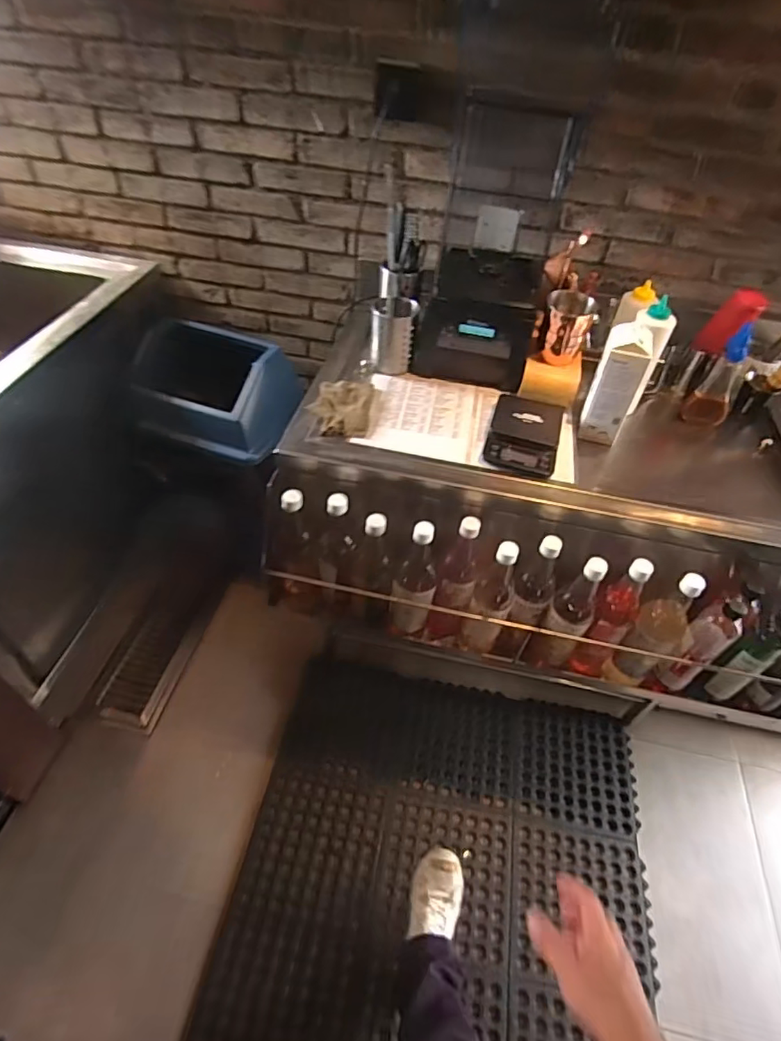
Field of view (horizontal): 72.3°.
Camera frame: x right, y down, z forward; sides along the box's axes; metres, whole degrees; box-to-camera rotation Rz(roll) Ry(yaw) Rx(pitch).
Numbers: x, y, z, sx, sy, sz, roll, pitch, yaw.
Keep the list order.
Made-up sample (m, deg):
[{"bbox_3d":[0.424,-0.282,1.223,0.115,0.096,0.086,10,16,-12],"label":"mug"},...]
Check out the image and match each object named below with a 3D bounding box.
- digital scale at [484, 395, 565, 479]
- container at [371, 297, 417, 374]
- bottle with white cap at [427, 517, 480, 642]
[{"bbox_3d":[0.245,-0.160,0.972,0.123,0.024,0.190,14,49,8],"label":"digital scale"},{"bbox_3d":[0.004,-0.363,1.060,0.081,0.122,0.071,5,48,0],"label":"container"},{"bbox_3d":[0.120,0.124,0.991,0.066,0.301,0.071,15,49,9],"label":"bottle with white cap"}]

